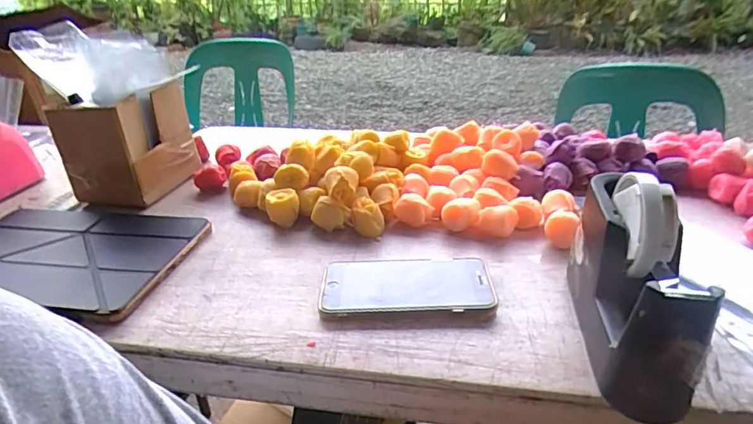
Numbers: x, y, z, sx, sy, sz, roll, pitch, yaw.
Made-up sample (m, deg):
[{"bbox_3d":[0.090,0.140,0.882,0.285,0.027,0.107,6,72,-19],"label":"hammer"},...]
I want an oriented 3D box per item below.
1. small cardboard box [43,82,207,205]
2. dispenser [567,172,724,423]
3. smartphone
[{"bbox_3d":[-0.323,-0.092,0.668,0.124,0.134,0.137,5,29,11],"label":"small cardboard box"},{"bbox_3d":[0.195,0.046,0.381,0.059,0.123,0.179,5,29,11],"label":"dispenser"},{"bbox_3d":[0.028,0.066,0.465,0.155,0.006,0.080,-1,31,1],"label":"smartphone"}]

